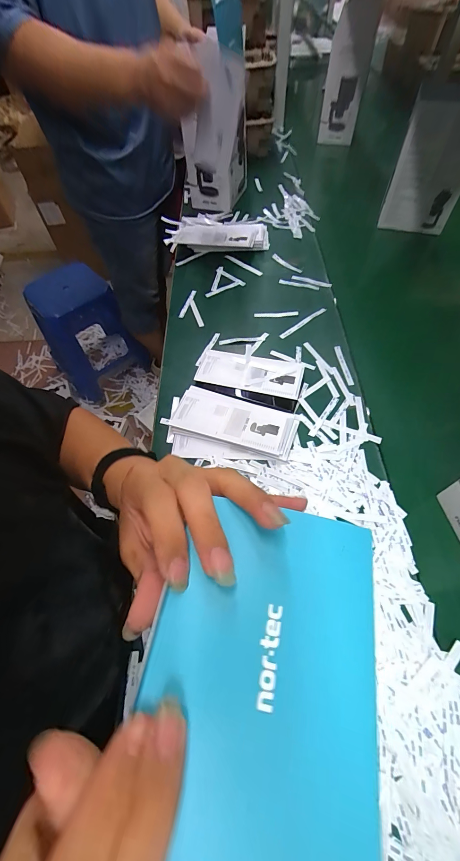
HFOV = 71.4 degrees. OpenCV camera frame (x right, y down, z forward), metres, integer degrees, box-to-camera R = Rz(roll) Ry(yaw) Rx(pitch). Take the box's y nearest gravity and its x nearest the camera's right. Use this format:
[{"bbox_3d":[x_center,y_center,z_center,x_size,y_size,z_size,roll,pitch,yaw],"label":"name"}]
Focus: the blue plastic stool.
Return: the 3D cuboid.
[{"bbox_3d":[-0.629,-0.416,1.408,0.333,0.474,0.332,36,67,22],"label":"blue plastic stool"}]

